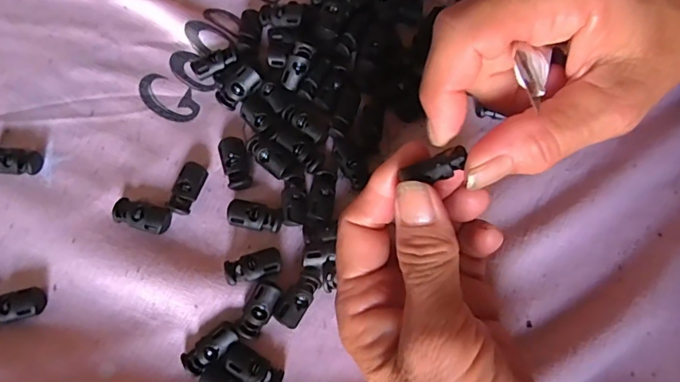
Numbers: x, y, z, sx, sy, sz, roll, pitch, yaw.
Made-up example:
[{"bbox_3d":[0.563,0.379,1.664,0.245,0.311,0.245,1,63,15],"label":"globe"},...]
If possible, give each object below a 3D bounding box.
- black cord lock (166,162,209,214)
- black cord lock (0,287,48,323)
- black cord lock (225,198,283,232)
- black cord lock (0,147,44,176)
[{"bbox_3d":[-0.081,-0.002,0.252,0.013,0.007,0.028,21,73,5],"label":"black cord lock"},{"bbox_3d":[-0.160,0.057,0.232,0.029,0.007,0.014,-14,73,-6],"label":"black cord lock"},{"bbox_3d":[-0.044,0.013,0.247,0.029,0.009,0.015,14,73,3],"label":"black cord lock"},{"bbox_3d":[-0.177,-0.017,0.257,0.030,0.007,0.015,4,72,0],"label":"black cord lock"}]

